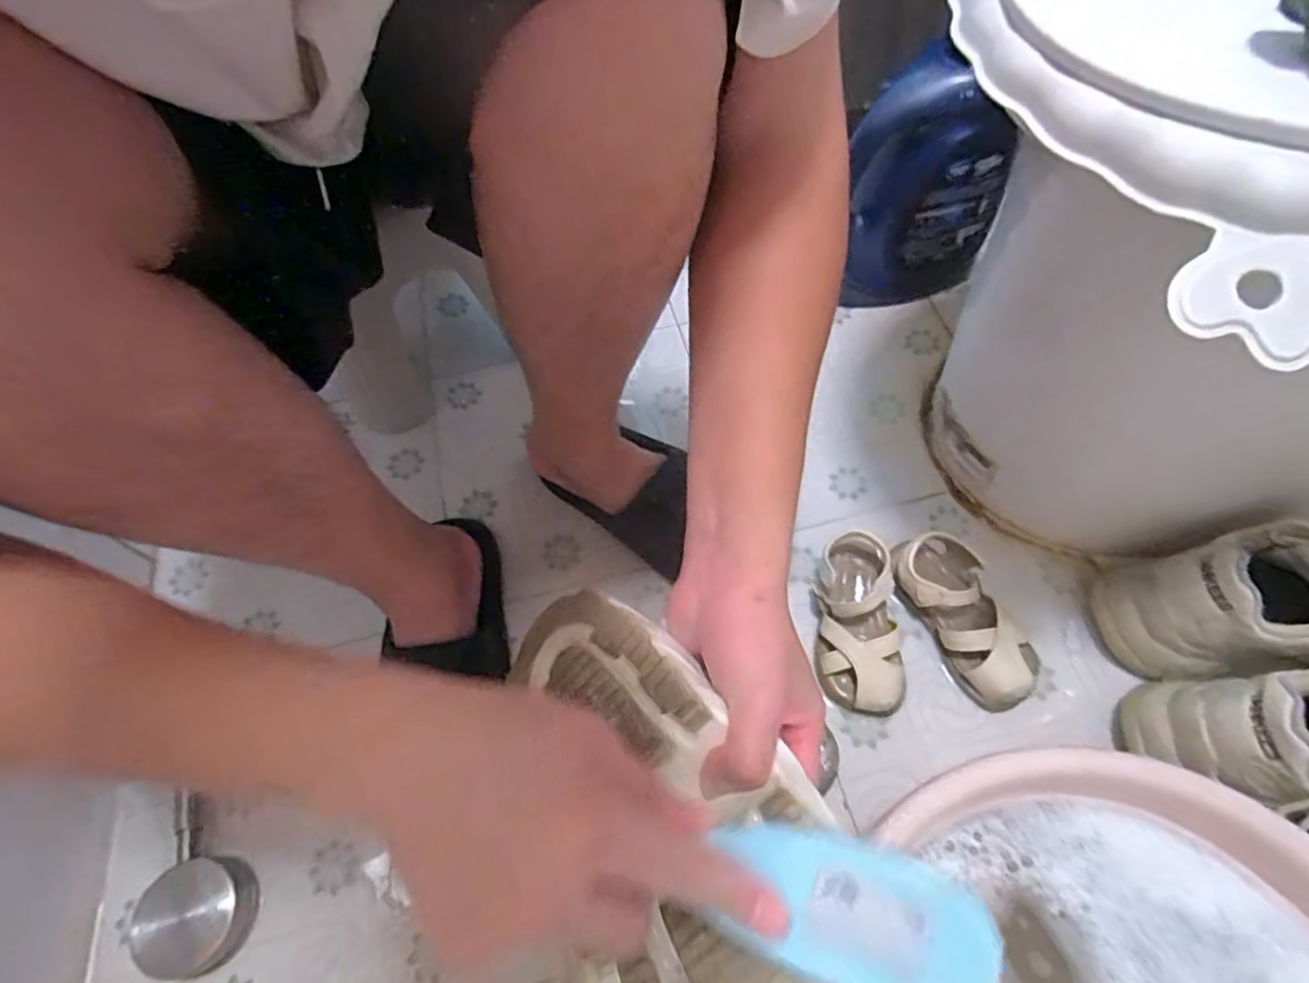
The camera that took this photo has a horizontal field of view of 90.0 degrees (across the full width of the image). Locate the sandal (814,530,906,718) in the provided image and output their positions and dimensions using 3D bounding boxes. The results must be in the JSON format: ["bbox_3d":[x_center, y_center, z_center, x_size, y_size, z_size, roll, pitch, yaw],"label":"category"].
[{"bbox_3d":[0.176,0.114,0.570,0.070,0.061,0.147,2,60,5],"label":"sandal"}]

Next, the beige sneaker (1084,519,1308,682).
[{"bbox_3d":[0.519,0.088,0.525,0.267,0.121,0.111,-8,60,0],"label":"beige sneaker"}]

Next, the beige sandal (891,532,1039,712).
[{"bbox_3d":[0.274,0.107,0.572,0.073,0.051,0.148,-29,62,-12],"label":"beige sandal"}]

